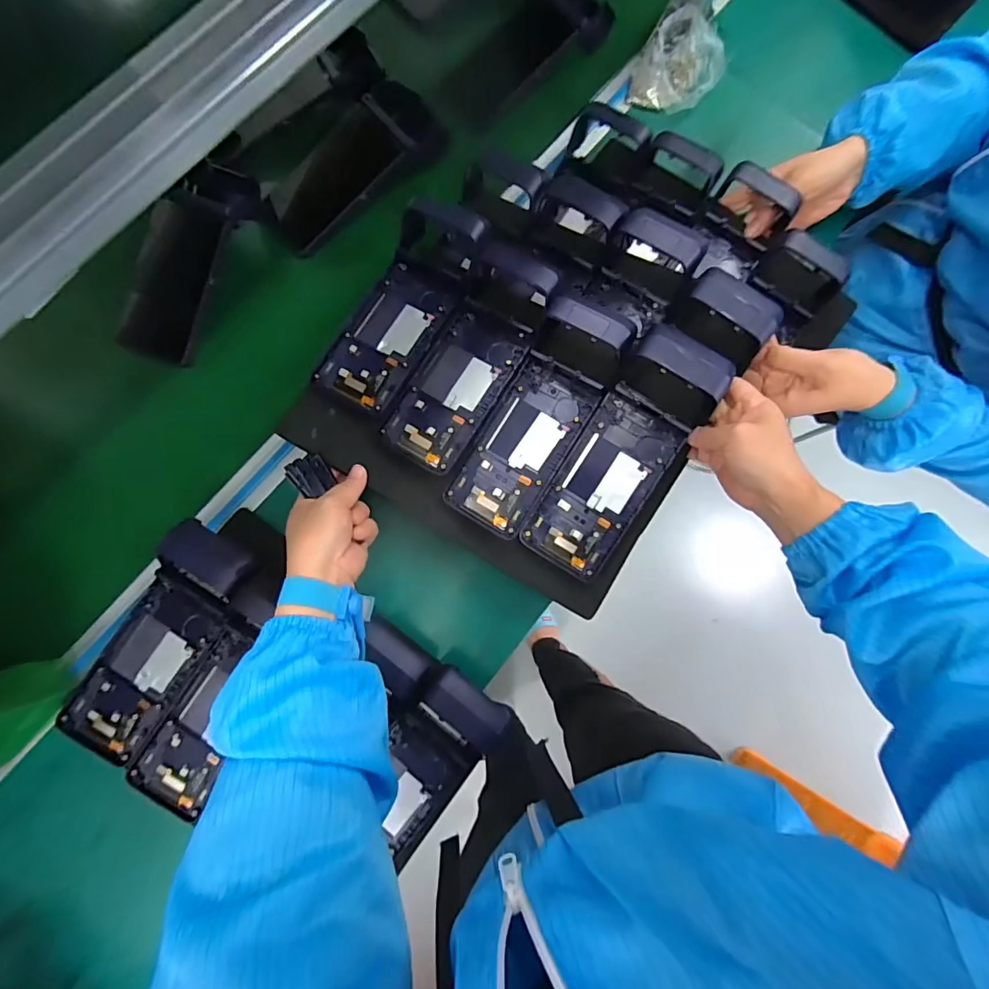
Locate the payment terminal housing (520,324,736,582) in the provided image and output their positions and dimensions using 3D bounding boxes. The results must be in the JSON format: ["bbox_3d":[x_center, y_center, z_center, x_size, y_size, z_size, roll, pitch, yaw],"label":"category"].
[{"bbox_3d":[0.113,-0.032,0.413,0.086,0.043,0.222,33,105,2],"label":"payment terminal housing"}]

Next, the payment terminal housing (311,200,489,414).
[{"bbox_3d":[-0.085,-0.185,0.450,0.083,0.054,0.227,28,81,1],"label":"payment terminal housing"}]

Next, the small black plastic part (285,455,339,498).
[{"bbox_3d":[-0.164,-0.017,0.408,0.038,0.009,0.030,-33,103,-45],"label":"small black plastic part"}]

